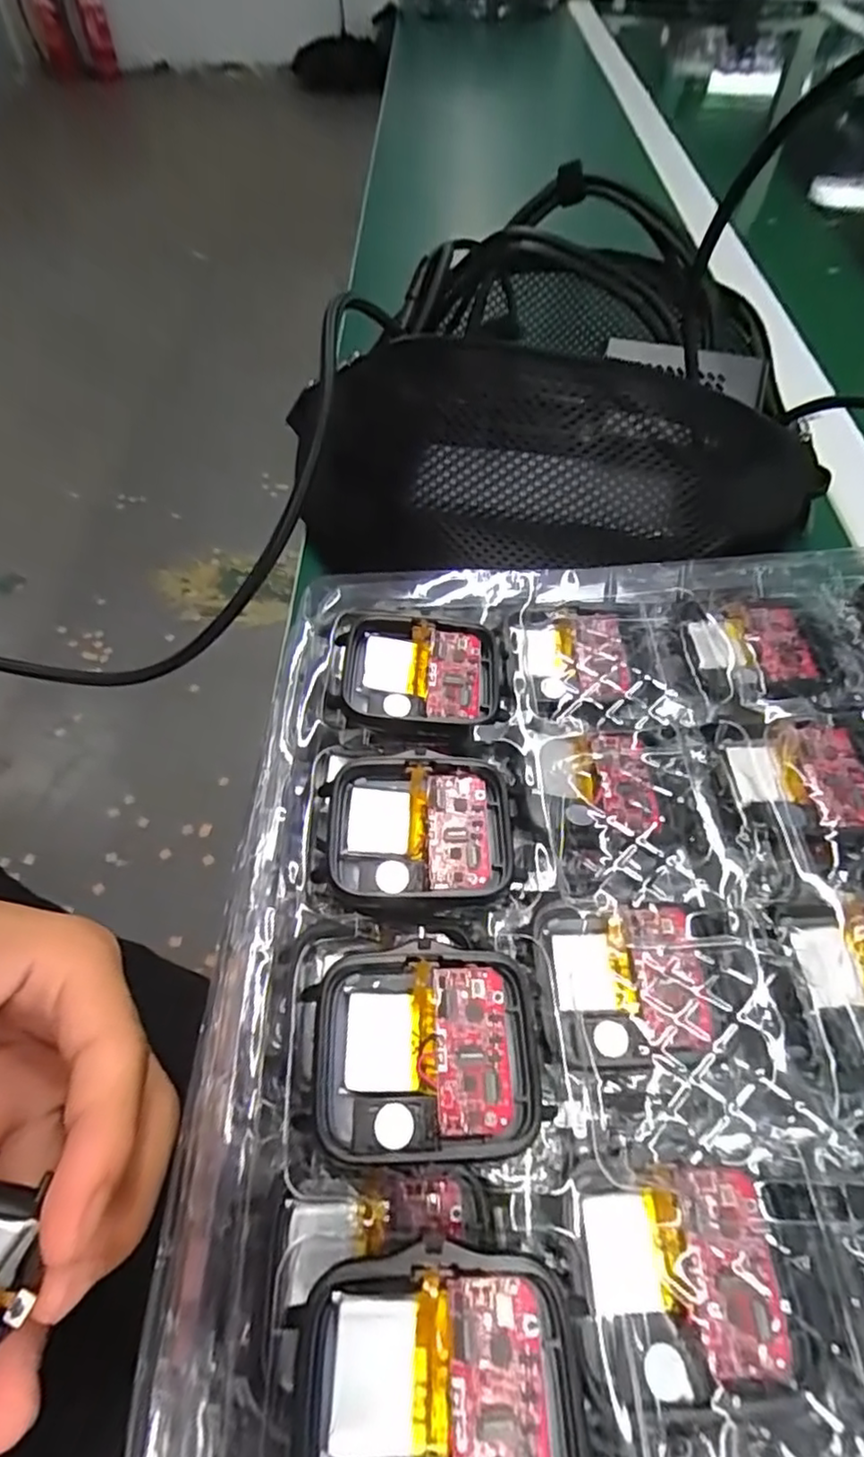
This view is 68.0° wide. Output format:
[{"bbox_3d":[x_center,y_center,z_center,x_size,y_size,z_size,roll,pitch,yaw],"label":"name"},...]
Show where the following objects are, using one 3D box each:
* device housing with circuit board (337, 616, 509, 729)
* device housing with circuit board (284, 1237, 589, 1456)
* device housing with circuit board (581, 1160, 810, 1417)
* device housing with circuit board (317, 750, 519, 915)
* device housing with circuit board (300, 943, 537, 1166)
[{"bbox_3d":[-0.003,-0.015,0.183,0.045,0.009,0.035,3,56,2],"label":"device housing with circuit board"},{"bbox_3d":[0.000,0.103,0.096,0.044,0.008,0.037,0,56,0],"label":"device housing with circuit board"},{"bbox_3d":[0.046,0.102,0.118,0.036,0.007,0.034,-4,56,-3],"label":"device housing with circuit board"},{"bbox_3d":[-0.003,0.025,0.155,0.045,0.007,0.037,-1,56,-1],"label":"device housing with circuit board"},{"bbox_3d":[-0.002,0.064,0.127,0.044,0.007,0.037,-2,56,-2],"label":"device housing with circuit board"}]

